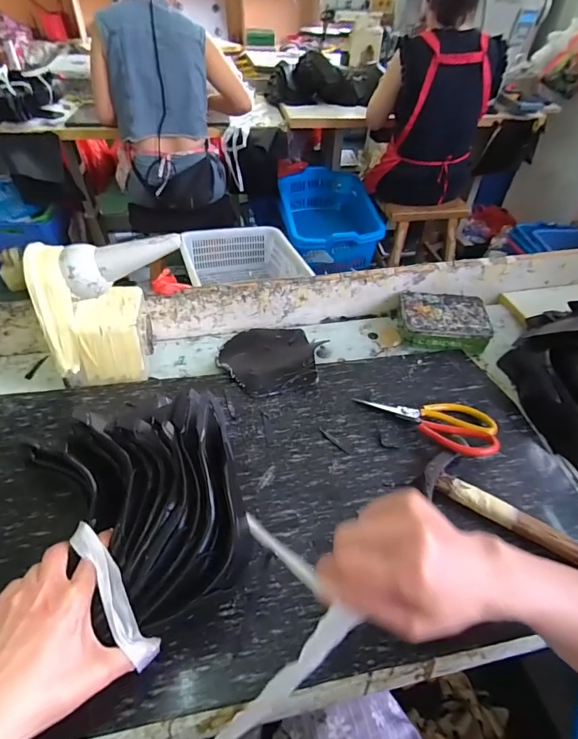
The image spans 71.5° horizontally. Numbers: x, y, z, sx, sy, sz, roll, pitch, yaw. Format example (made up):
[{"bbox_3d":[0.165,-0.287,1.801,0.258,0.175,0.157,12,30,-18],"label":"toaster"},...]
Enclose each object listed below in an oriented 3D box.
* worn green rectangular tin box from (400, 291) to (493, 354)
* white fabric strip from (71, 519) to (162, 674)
[{"bbox_3d":[0.281,-0.089,0.736,0.155,0.042,0.121,7,45,5],"label":"worn green rectangular tin box"},{"bbox_3d":[-0.148,0.183,0.336,0.022,0.038,0.128,-29,64,-27],"label":"white fabric strip"}]

